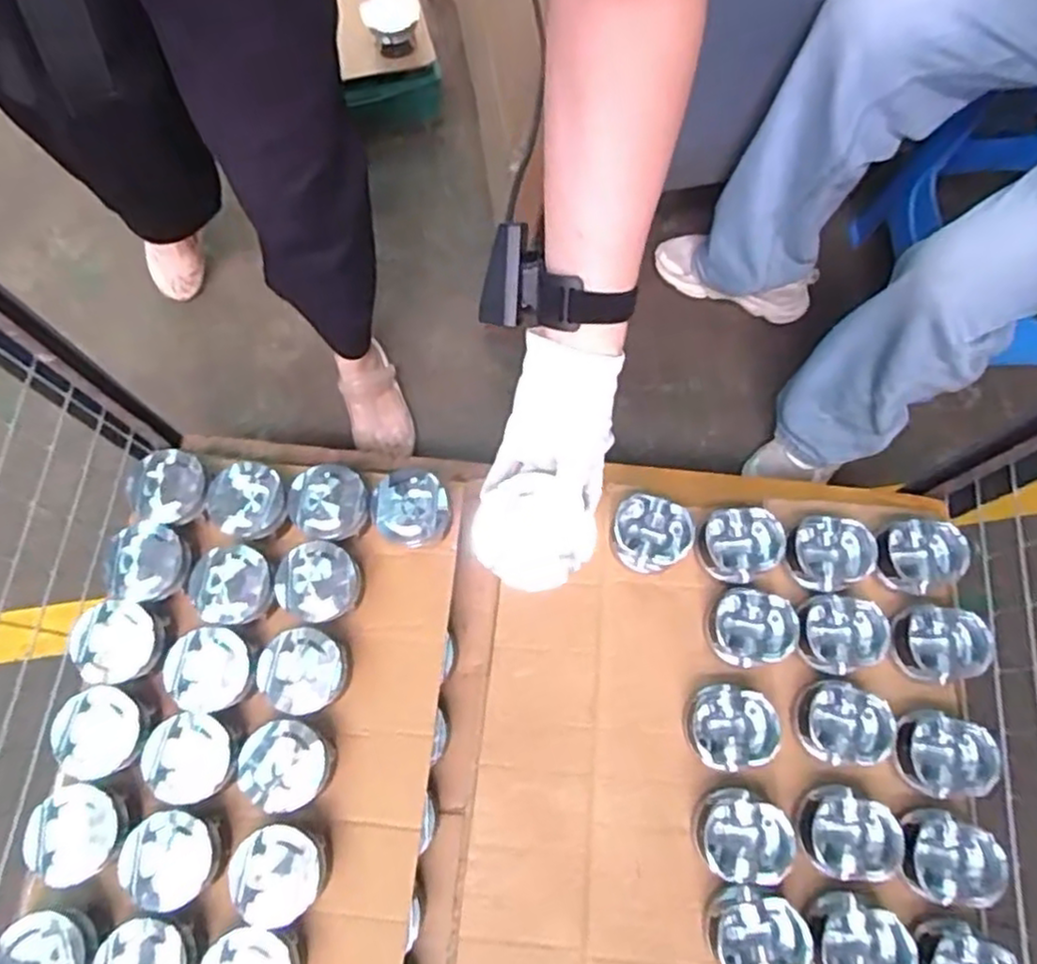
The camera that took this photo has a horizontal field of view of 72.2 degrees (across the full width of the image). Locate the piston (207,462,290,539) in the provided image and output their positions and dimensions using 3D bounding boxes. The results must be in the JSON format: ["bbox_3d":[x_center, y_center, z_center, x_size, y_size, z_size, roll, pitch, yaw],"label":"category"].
[{"bbox_3d":[-0.305,0.025,0.814,0.081,0.063,0.082,0,72,-1],"label":"piston"}]

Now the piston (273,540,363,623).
[{"bbox_3d":[-0.216,0.109,0.774,0.085,0.050,0.078,0,72,-1],"label":"piston"}]

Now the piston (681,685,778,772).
[{"bbox_3d":[0.216,0.249,0.726,0.083,0.046,0.081,0,72,-1],"label":"piston"}]

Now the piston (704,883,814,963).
[{"bbox_3d":[0.220,0.424,0.665,0.081,0.061,0.077,0,72,-1],"label":"piston"}]

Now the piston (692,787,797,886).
[{"bbox_3d":[0.216,0.347,0.693,0.082,0.055,0.077,0,72,-1],"label":"piston"}]

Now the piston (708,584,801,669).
[{"bbox_3d":[0.246,0.154,0.751,0.084,0.044,0.079,5,72,1],"label":"piston"}]

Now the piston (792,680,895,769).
[{"bbox_3d":[0.331,0.248,0.728,0.083,0.051,0.076,0,72,-1],"label":"piston"}]

